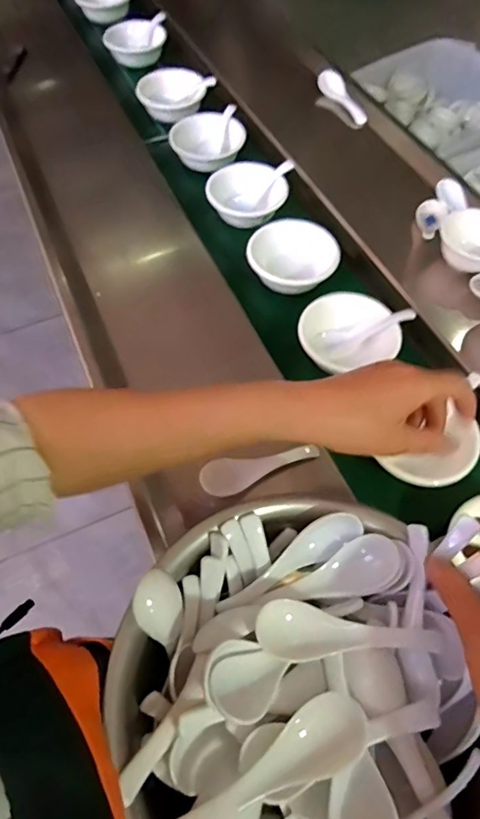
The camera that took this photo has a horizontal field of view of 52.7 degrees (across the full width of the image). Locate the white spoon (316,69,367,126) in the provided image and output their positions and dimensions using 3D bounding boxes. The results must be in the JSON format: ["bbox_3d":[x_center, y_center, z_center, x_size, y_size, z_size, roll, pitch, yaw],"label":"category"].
[{"bbox_3d":[0.172,-0.512,0.797,0.036,0.026,0.111,-35,84,-18],"label":"white spoon"}]

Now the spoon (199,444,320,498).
[{"bbox_3d":[0.020,0.057,0.461,0.115,0.016,0.032,-12,64,-9],"label":"spoon"}]

